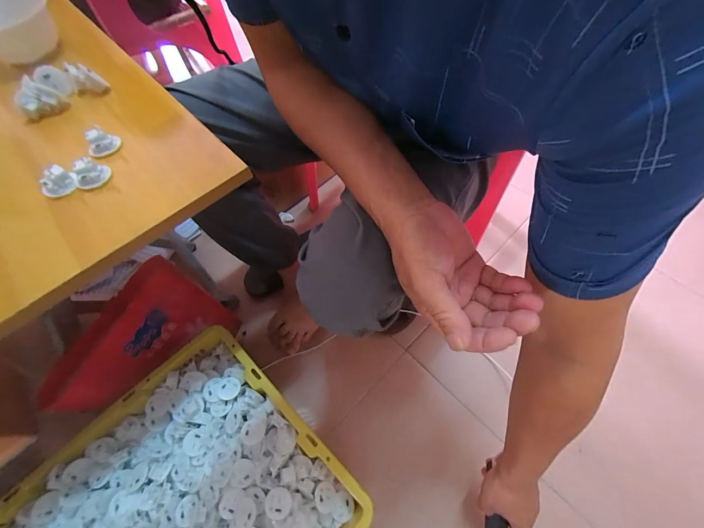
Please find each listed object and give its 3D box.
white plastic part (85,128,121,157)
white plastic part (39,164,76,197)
[{"bbox_3d":[-0.265,-0.128,0.324,0.027,0.022,0.019,-18,65,-7],"label":"white plastic part"},{"bbox_3d":[-0.285,-0.080,0.292,0.020,0.021,0.026,40,72,19],"label":"white plastic part"}]

